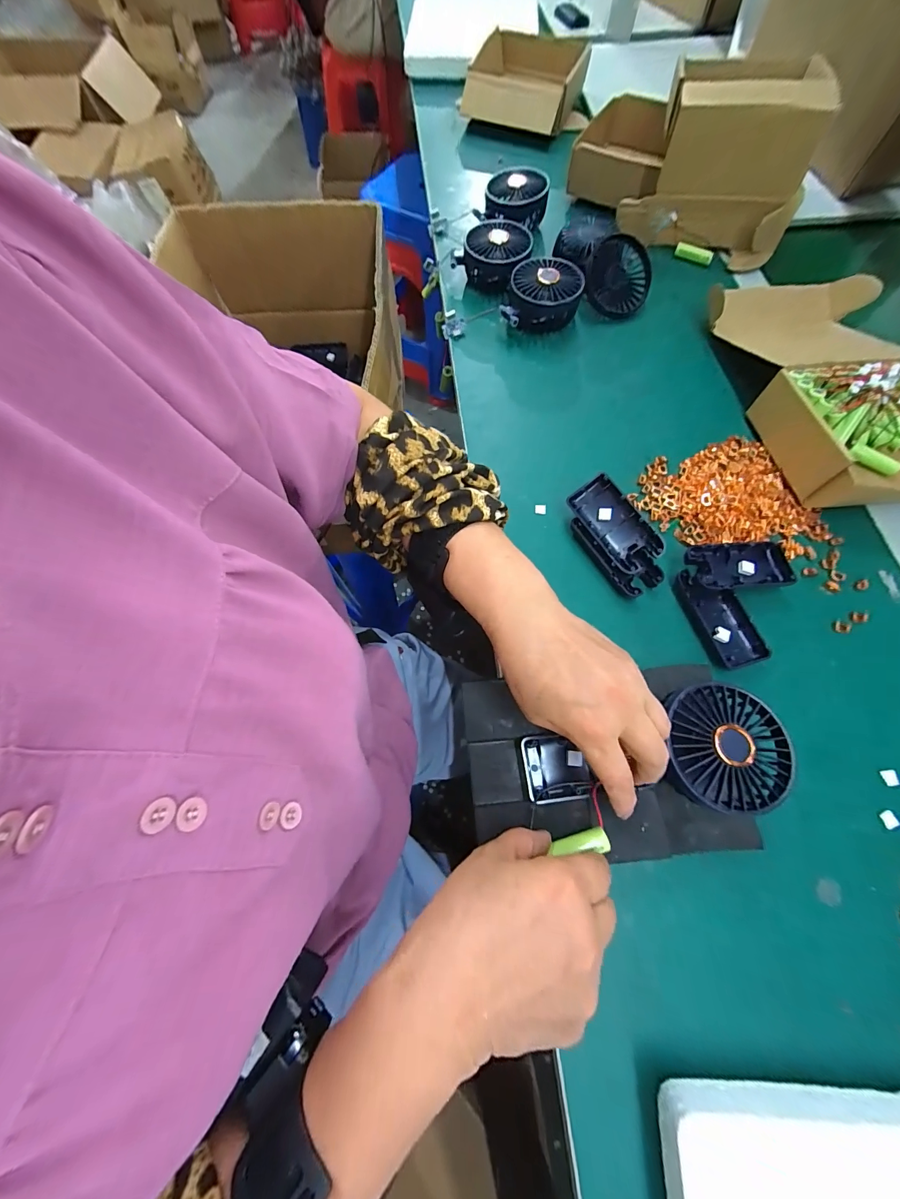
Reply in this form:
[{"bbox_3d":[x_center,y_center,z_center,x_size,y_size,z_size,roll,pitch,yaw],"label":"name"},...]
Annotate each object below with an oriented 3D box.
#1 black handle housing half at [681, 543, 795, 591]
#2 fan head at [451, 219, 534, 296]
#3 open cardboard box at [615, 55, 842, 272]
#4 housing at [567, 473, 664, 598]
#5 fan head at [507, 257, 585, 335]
[{"bbox_3d":[0.263,-0.029,0.349,0.097,0.023,0.044,-5,70,-1],"label":"black handle housing half"},{"bbox_3d":[0.063,-0.462,0.504,0.099,0.042,0.085,30,74,12],"label":"fan head"},{"bbox_3d":[0.337,-0.533,0.475,0.207,0.134,0.089,15,72,7],"label":"open cardboard box"},{"bbox_3d":[0.156,-0.059,0.357,0.051,0.034,0.109,-29,72,-9],"label":"housing"},{"bbox_3d":[0.118,-0.381,0.473,0.086,0.042,0.083,5,71,4],"label":"fan head"}]

